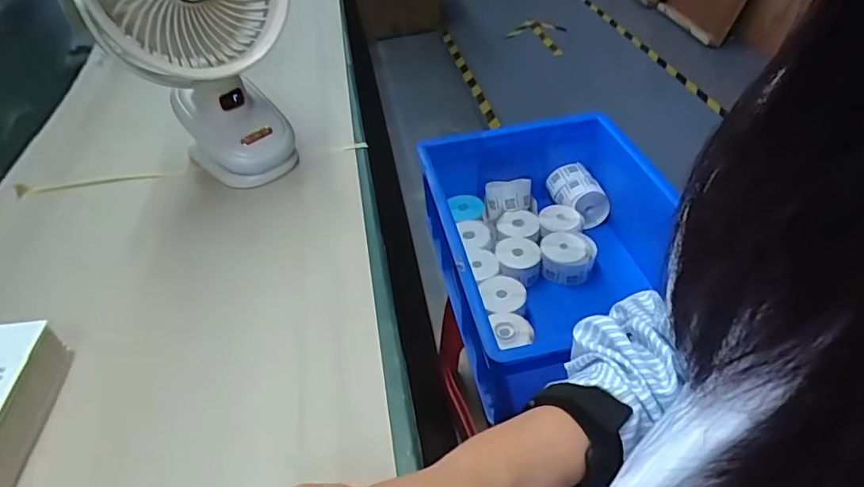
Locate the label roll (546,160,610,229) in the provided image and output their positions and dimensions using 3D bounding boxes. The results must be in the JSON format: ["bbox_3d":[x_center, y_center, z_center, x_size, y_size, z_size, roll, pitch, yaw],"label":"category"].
[{"bbox_3d":[0.231,-0.079,0.840,0.062,0.061,0.091,-16,44,-13],"label":"label roll"}]

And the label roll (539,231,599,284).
[{"bbox_3d":[0.196,0.020,0.759,0.074,0.047,0.070,-2,43,2],"label":"label roll"}]

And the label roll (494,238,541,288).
[{"bbox_3d":[0.124,0.028,0.757,0.062,0.041,0.072,1,43,5],"label":"label roll"}]

